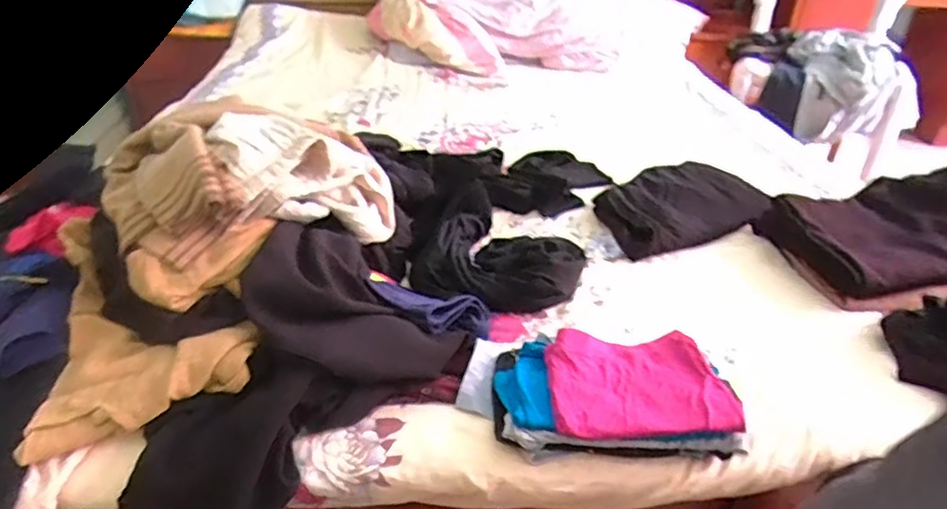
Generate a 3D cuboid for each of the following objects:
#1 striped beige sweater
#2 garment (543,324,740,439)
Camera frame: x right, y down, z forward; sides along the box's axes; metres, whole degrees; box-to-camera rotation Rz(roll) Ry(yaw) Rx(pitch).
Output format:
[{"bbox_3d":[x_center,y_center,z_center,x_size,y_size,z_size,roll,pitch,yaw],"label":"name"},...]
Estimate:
[{"bbox_3d":[-0.297,-0.088,0.770,0.225,0.159,0.327,26,40,32],"label":"striped beige sweater"},{"bbox_3d":[0.171,0.131,0.645,0.185,0.021,0.131,1,33,-3],"label":"garment"}]

